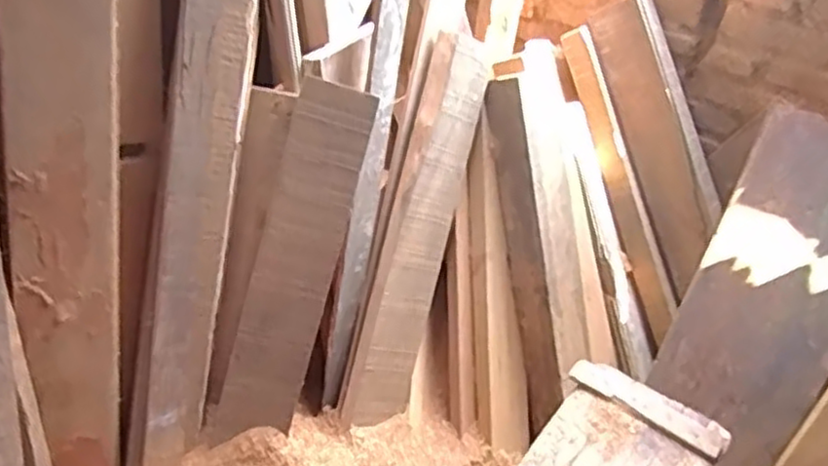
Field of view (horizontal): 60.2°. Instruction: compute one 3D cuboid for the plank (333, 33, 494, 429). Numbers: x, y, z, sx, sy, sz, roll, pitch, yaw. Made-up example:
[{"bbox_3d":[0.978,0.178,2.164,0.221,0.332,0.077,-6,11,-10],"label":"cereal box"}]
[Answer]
[{"bbox_3d":[0.010,-0.009,1.241,0.128,0.647,0.037,14,3,-33],"label":"plank"}]

